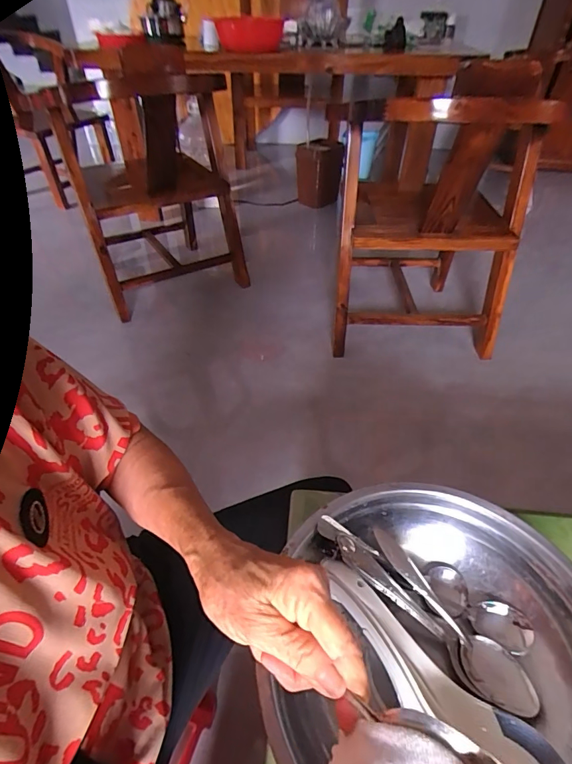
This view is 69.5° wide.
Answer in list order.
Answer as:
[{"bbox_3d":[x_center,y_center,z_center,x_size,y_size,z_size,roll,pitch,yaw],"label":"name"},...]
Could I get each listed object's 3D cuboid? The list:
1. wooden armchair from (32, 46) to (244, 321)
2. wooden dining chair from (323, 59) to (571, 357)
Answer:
[{"bbox_3d":[-0.473,-0.712,1.493,0.563,0.751,0.546,-17,45,-17],"label":"wooden armchair"},{"bbox_3d":[0.407,-0.498,1.244,0.532,0.727,0.547,-4,43,-5],"label":"wooden dining chair"}]

